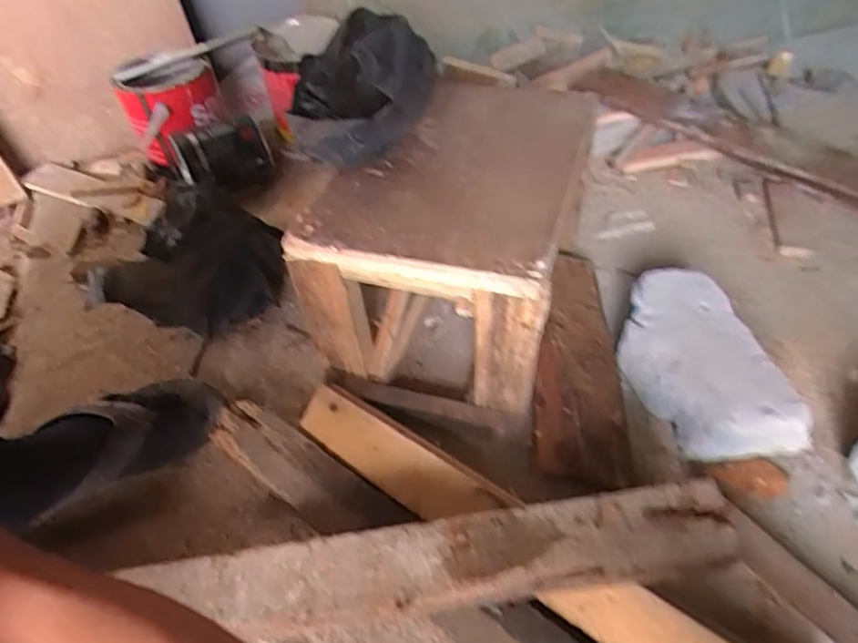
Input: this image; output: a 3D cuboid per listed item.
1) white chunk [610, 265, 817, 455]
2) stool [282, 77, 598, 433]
[{"bbox_3d":[0.281,0.044,0.596,0.124,0.071,0.214,-15,48,-9],"label":"white chunk"},{"bbox_3d":[0.036,-0.085,0.634,0.231,0.229,0.324,11,49,14],"label":"stool"}]

